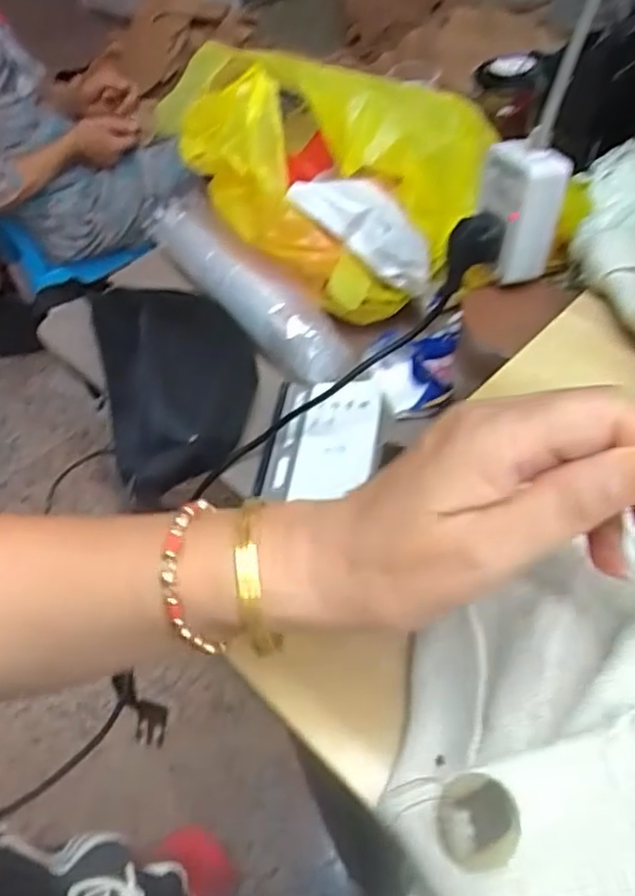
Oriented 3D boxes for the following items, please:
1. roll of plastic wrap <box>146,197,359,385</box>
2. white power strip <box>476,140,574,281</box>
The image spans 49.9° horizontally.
[{"bbox_3d":[-0.082,-0.180,0.711,0.062,0.056,0.339,-31,55,-17],"label":"roll of plastic wrap"},{"bbox_3d":[0.147,-0.173,0.496,0.046,0.082,0.056,-11,52,-2],"label":"white power strip"}]

